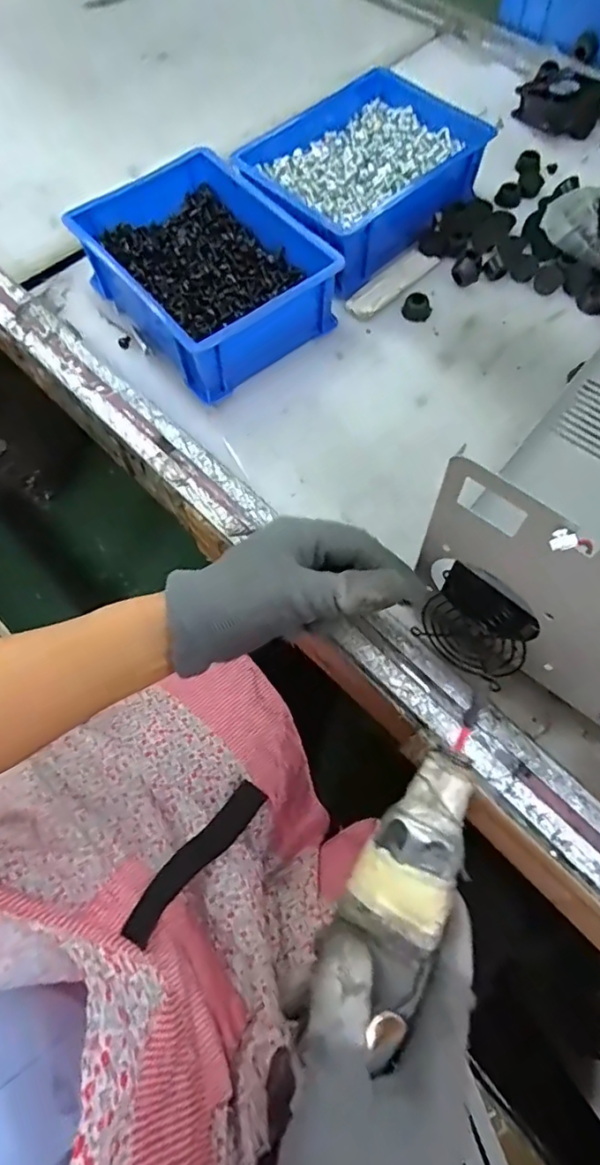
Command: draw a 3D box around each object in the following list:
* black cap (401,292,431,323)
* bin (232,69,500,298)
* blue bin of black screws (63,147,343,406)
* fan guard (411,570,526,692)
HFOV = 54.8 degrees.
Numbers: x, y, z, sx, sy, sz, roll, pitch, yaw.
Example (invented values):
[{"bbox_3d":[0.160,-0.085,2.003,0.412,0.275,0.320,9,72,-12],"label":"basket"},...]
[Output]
[{"bbox_3d":[0.102,-0.241,0.505,0.024,0.014,0.024,-1,66,2],"label":"black cap"},{"bbox_3d":[0.055,-0.367,0.528,0.151,0.064,0.198,41,74,18],"label":"bin"},{"bbox_3d":[-0.076,-0.261,0.486,0.149,0.066,0.193,-36,69,-12],"label":"blue bin of black screws"},{"bbox_3d":[0.106,0.033,0.357,0.064,0.059,0.009,34,46,15],"label":"fan guard"}]

